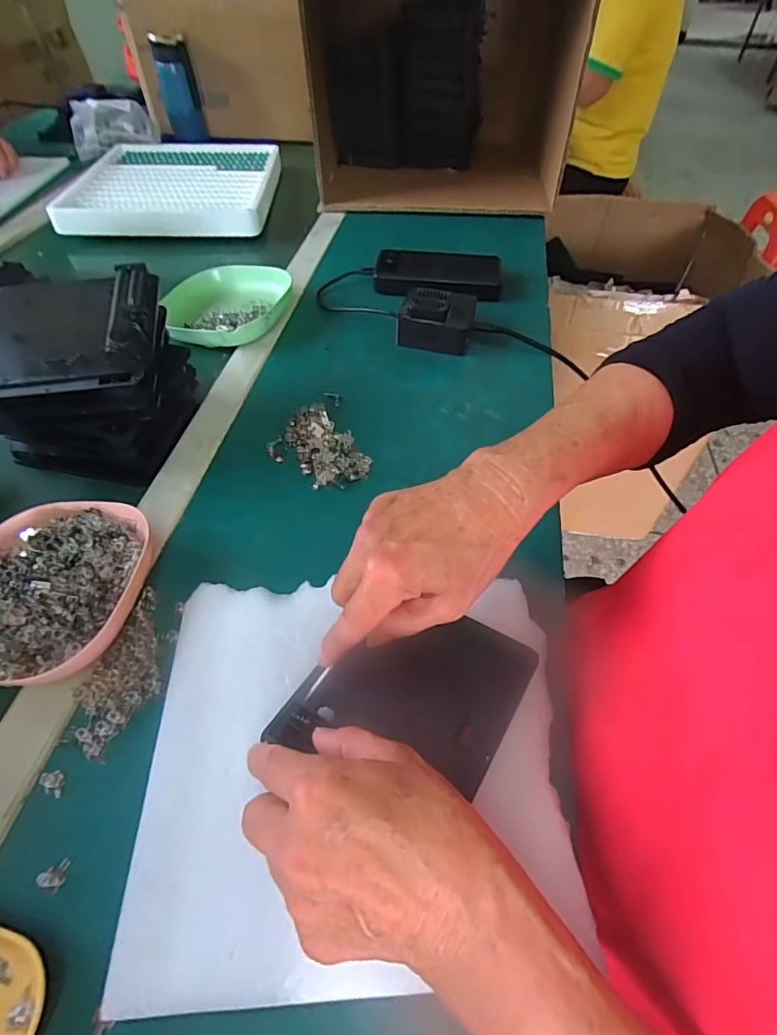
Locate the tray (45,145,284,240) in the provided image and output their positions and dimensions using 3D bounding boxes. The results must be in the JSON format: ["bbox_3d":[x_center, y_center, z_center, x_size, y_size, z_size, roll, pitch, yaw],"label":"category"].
[{"bbox_3d":[-0.337,-0.535,0.787,0.288,0.029,0.328,-1,53,-4],"label":"tray"}]

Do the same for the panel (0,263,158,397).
[{"bbox_3d":[-0.252,-0.147,0.380,0.138,0.023,0.120,-9,65,-3],"label":"panel"}]

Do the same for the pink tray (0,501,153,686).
[{"bbox_3d":[-0.237,0.047,0.336,0.127,0.026,0.134,8,52,3],"label":"pink tray"}]

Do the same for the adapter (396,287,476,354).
[{"bbox_3d":[0.054,-0.223,0.542,0.080,0.047,0.072,10,53,5],"label":"adapter"}]

